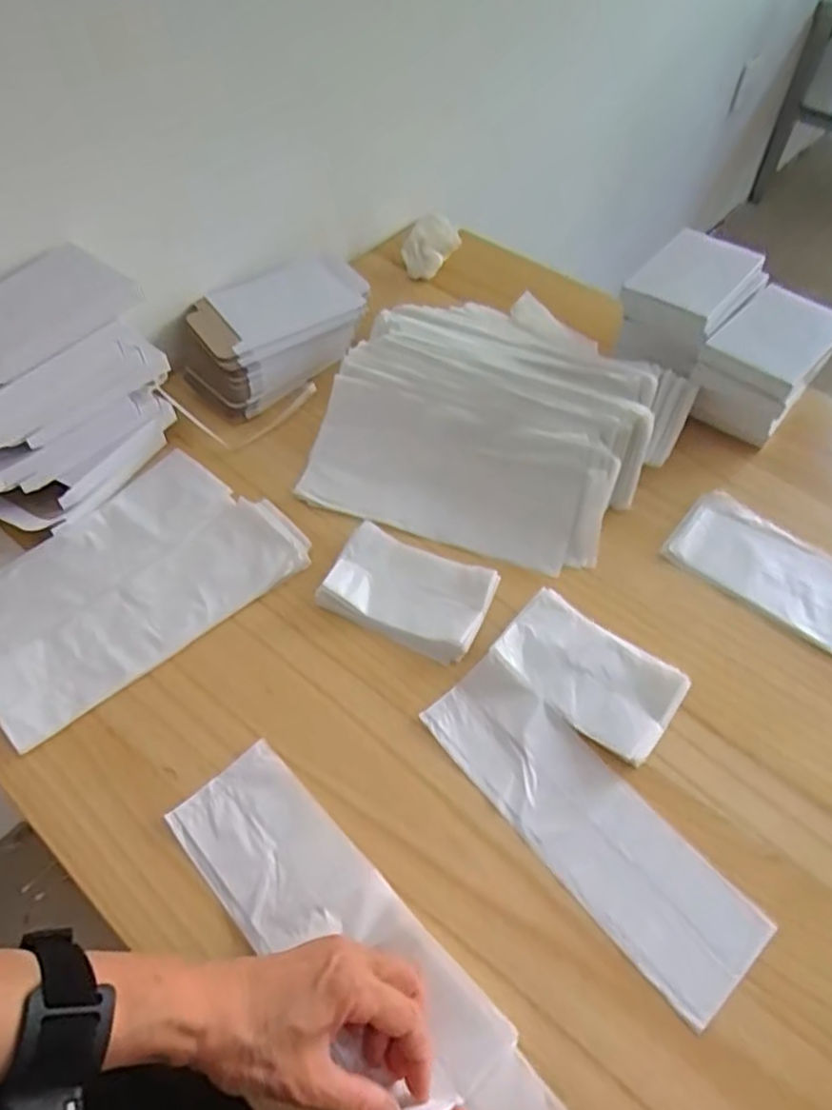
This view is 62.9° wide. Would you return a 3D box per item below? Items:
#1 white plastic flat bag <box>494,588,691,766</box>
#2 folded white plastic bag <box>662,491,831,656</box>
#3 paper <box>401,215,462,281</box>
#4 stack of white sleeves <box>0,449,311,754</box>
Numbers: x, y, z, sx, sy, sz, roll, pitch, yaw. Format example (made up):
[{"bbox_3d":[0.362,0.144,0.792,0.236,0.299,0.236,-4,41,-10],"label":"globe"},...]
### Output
[{"bbox_3d":[0.131,0.087,0.514,0.130,0.017,0.083,33,62,24],"label":"white plastic flat bag"},{"bbox_3d":[0.334,0.036,0.550,0.251,0.011,0.087,34,62,24],"label":"folded white plastic bag"},{"bbox_3d":[0.016,-0.366,0.812,0.074,0.059,0.030,-45,38,11],"label":"paper"},{"bbox_3d":[-0.242,0.021,0.565,0.264,0.012,0.168,-38,61,-22],"label":"stack of white sleeves"}]

